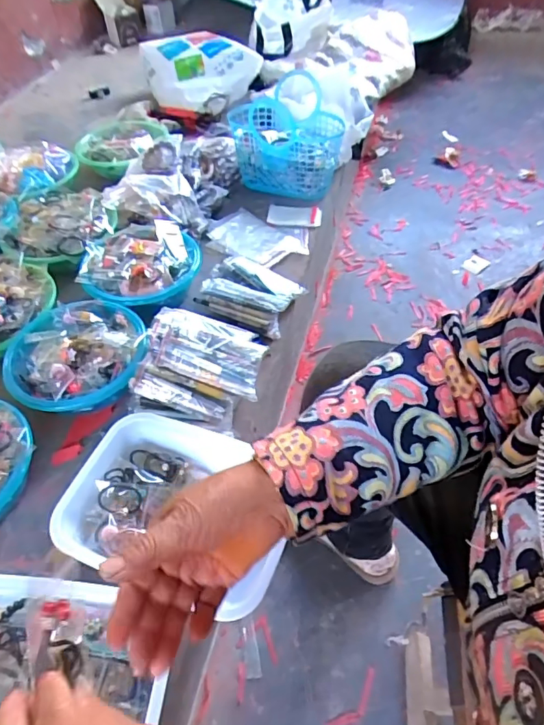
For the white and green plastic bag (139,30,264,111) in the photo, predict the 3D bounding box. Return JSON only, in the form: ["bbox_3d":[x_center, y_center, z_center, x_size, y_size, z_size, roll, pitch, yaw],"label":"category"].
[{"bbox_3d":[-0.222,-0.928,1.534,0.340,0.107,0.378,-12,51,-6],"label":"white and green plastic bag"}]

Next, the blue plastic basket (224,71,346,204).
[{"bbox_3d":[0.033,-0.548,1.179,0.256,0.156,0.293,-5,51,0],"label":"blue plastic basket"}]

